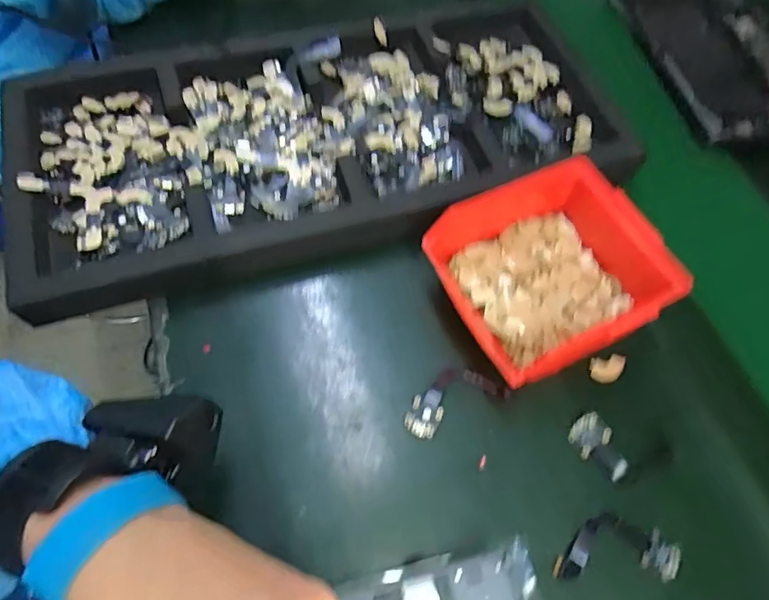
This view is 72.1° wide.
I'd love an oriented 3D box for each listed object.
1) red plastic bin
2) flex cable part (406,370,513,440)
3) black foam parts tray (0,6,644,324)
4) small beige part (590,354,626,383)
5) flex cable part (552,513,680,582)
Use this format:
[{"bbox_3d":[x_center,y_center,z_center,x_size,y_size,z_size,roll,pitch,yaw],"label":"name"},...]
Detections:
[{"bbox_3d":[0.114,-0.017,0.369,0.138,0.067,0.125,-22,65,-14],"label":"red plastic bin"},{"bbox_3d":[0.046,0.065,0.356,0.073,0.005,0.033,-23,66,-15],"label":"flex cable part"},{"bbox_3d":[-0.045,-0.136,0.440,0.489,0.035,0.228,-14,64,-11],"label":"black foam parts tray"},{"bbox_3d":[0.158,0.048,0.372,0.026,0.005,0.017,-9,63,-8],"label":"small beige part"},{"bbox_3d":[0.139,0.148,0.317,0.075,0.008,0.035,2,62,-2],"label":"flex cable part"}]

